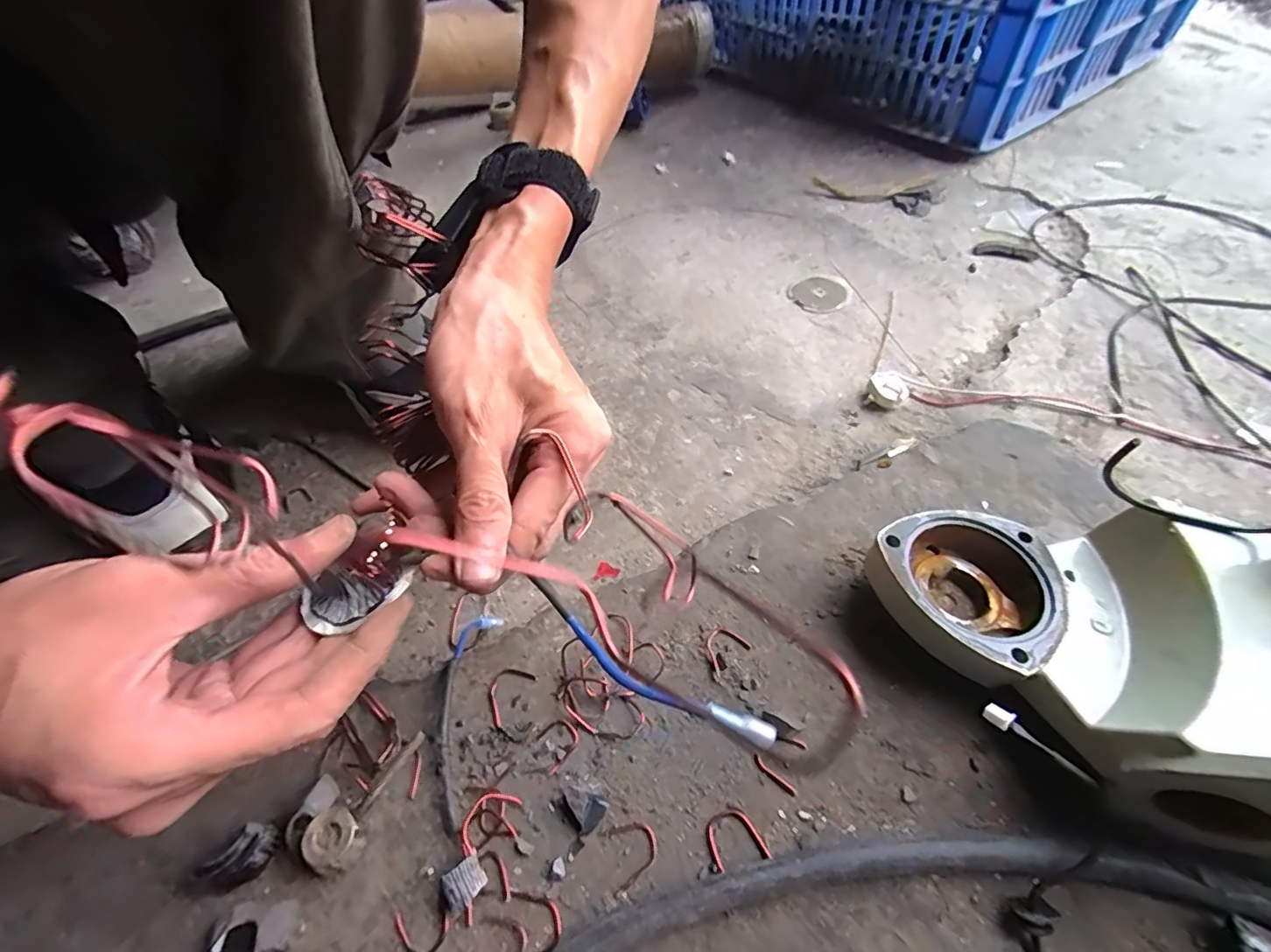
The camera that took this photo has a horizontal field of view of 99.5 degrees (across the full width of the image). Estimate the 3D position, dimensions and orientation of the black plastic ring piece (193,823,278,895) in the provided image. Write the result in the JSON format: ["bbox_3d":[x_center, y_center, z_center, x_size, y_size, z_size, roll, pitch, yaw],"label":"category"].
[{"bbox_3d":[-0.168,0.165,0.231,0.013,0.021,0.030,35,65,27],"label":"black plastic ring piece"}]

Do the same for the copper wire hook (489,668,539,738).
[{"bbox_3d":[-0.065,0.112,0.269,0.021,0.004,0.030,13,57,15],"label":"copper wire hook"}]

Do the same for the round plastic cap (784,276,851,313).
[{"bbox_3d":[0.172,-0.173,0.509,0.044,0.006,0.054,-36,58,-10],"label":"round plastic cap"}]

